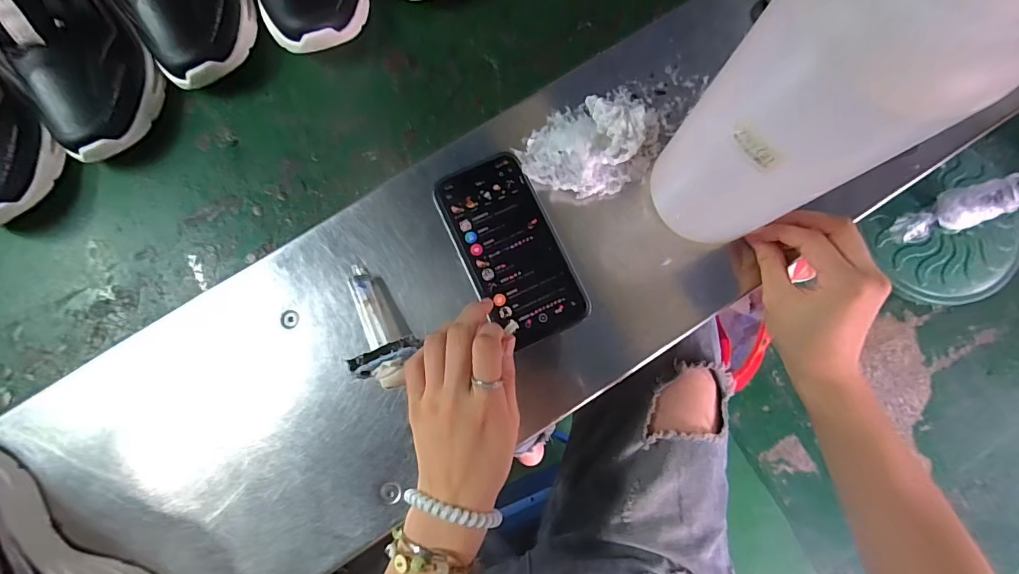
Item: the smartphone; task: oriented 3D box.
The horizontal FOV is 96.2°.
[{"bbox_3d":[0.002,-0.031,0.358,0.074,0.005,0.146,-28,82,-5],"label":"smartphone"}]

